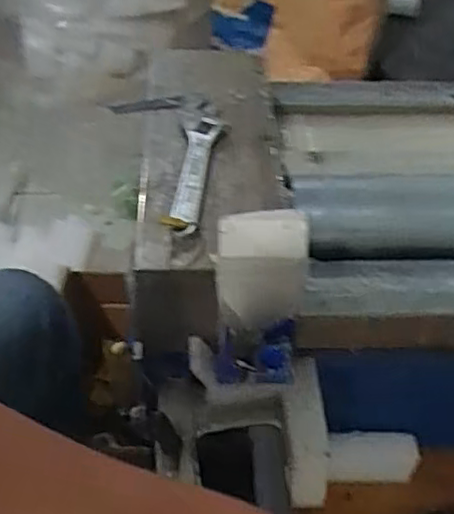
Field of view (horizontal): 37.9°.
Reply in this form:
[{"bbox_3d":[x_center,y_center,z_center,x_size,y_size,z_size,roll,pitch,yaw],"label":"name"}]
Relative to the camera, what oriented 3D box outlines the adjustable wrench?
[{"bbox_3d":[-0.028,-0.073,0.590,0.034,0.017,0.153,4,45,1],"label":"adjustable wrench"}]

